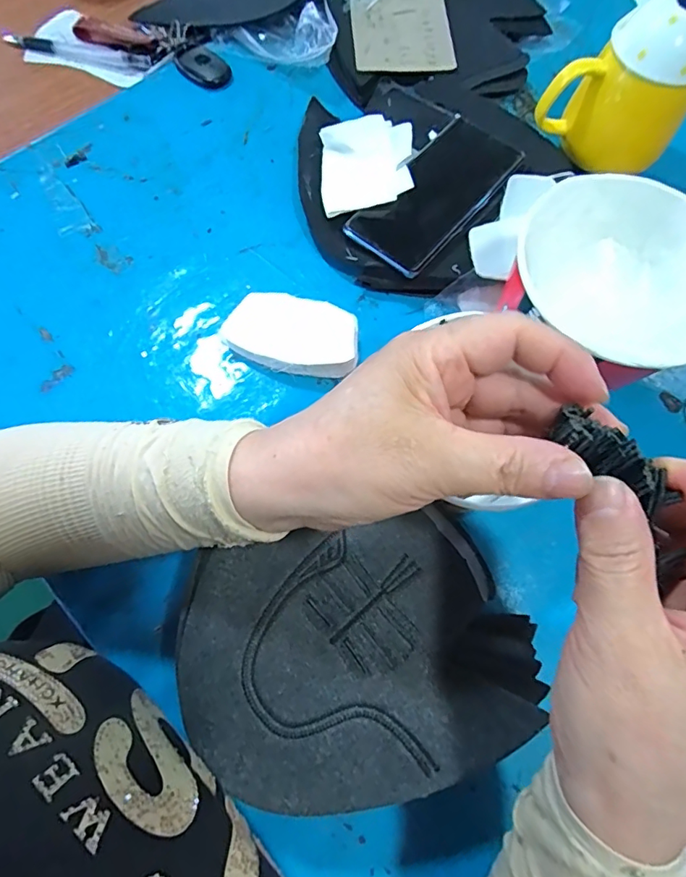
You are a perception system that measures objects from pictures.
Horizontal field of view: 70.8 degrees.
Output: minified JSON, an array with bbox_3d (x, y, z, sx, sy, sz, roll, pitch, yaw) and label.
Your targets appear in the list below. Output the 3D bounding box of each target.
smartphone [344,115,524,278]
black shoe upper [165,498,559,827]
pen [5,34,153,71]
[{"bbox_3d":[0.077,-0.204,0.392,0.071,0.012,0.155,40,76,10],"label":"smartphone"},{"bbox_3d":[0.008,0.113,0.253,0.176,0.015,0.128,-11,73,-5],"label":"black shoe upper"},{"bbox_3d":[-0.262,-0.386,0.480,0.151,0.008,0.016,12,73,2],"label":"pen"}]

